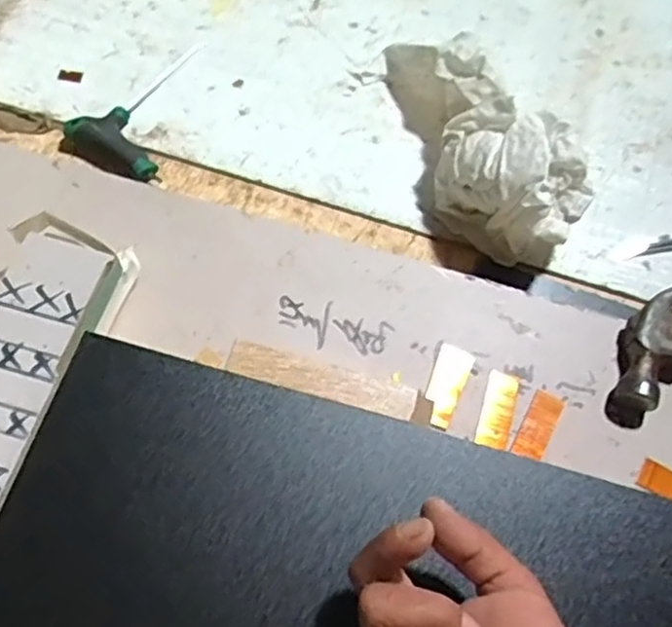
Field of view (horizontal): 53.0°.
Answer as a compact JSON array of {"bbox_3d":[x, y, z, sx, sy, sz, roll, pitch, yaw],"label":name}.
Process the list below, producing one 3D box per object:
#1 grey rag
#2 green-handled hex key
[{"bbox_3d":[0.096,-0.127,0.474,0.086,0.069,0.202,-30,72,-17],"label":"grey rag"},{"bbox_3d":[-0.137,-0.160,0.497,0.071,0.015,0.123,24,66,5],"label":"green-handled hex key"}]

